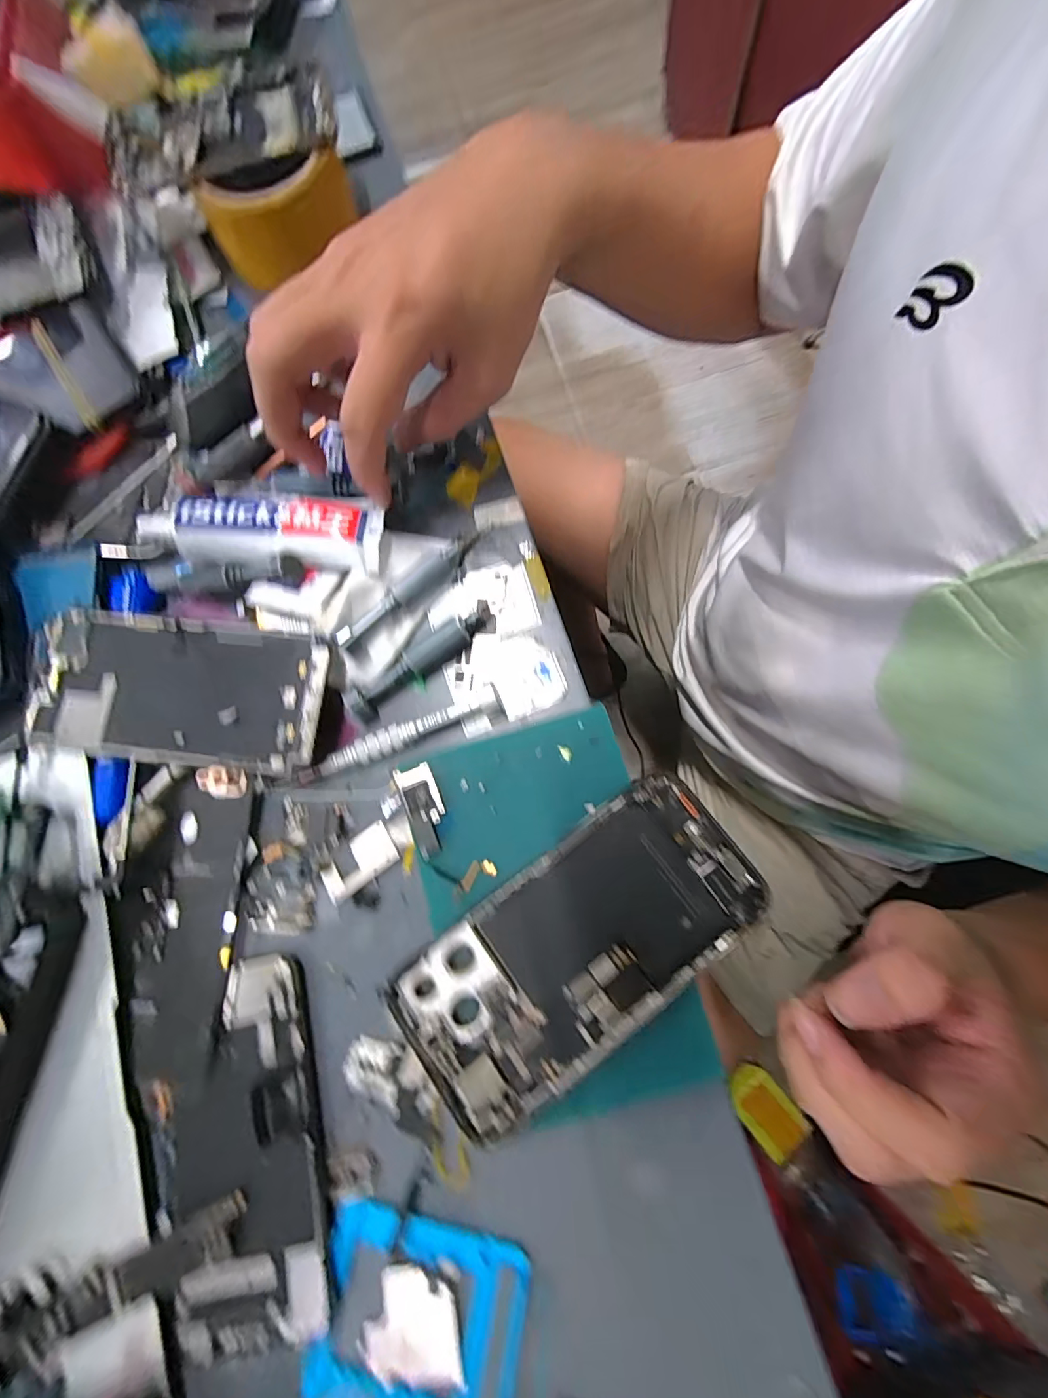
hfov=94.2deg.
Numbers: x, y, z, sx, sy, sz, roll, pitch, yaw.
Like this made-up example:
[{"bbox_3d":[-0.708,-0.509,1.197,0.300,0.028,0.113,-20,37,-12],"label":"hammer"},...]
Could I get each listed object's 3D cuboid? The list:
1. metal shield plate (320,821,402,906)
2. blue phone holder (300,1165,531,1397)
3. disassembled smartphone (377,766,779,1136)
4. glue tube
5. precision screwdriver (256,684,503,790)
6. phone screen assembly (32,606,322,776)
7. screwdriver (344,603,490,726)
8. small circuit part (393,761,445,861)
[{"bbox_3d":[-0.083,0.081,0.242,0.038,0.004,0.022,-37,77,-4],"label":"metal shield plate"},{"bbox_3d":[-0.043,0.252,0.195,0.083,0.009,0.074,10,78,7],"label":"blue phone holder"},{"bbox_3d":[0.025,0.105,0.212,0.159,0.006,0.075,-35,75,-7],"label":"disassembled smartphone"},{"bbox_3d":[-0.148,-0.092,0.268,0.138,0.021,0.036,3,78,6],"label":"glue tube"},{"bbox_3d":[-0.071,0.021,0.249,0.124,0.013,0.013,-21,77,-5],"label":"precision screwdriver"},{"bbox_3d":[-0.178,-0.005,0.251,0.149,0.004,0.071,6,80,5],"label":"phone screen assembly"},{"bbox_3d":[-0.054,-0.022,0.259,0.090,0.010,0.016,-39,77,-4],"label":"screwdriver"},{"bbox_3d":[-0.047,0.052,0.231,0.017,0.004,0.042,-19,81,-13],"label":"small circuit part"}]

